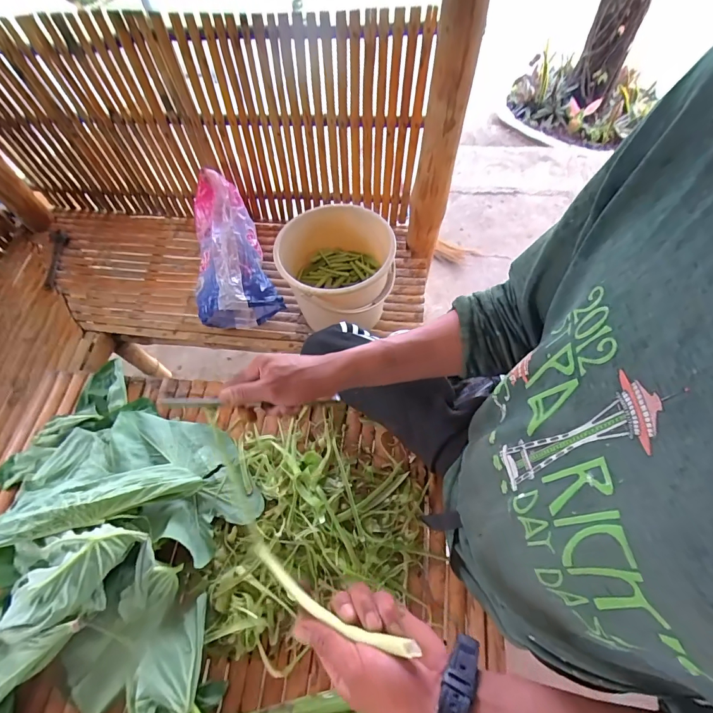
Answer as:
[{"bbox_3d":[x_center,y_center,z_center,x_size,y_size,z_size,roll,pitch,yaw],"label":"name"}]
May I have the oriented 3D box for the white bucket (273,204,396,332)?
[{"bbox_3d":[-0.041,-0.233,1.131,0.319,0.279,0.290,-27,65,-12],"label":"white bucket"}]

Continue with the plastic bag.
[{"bbox_3d":[-0.422,-0.318,1.254,0.235,0.227,0.477,-21,64,-9],"label":"plastic bag"}]

